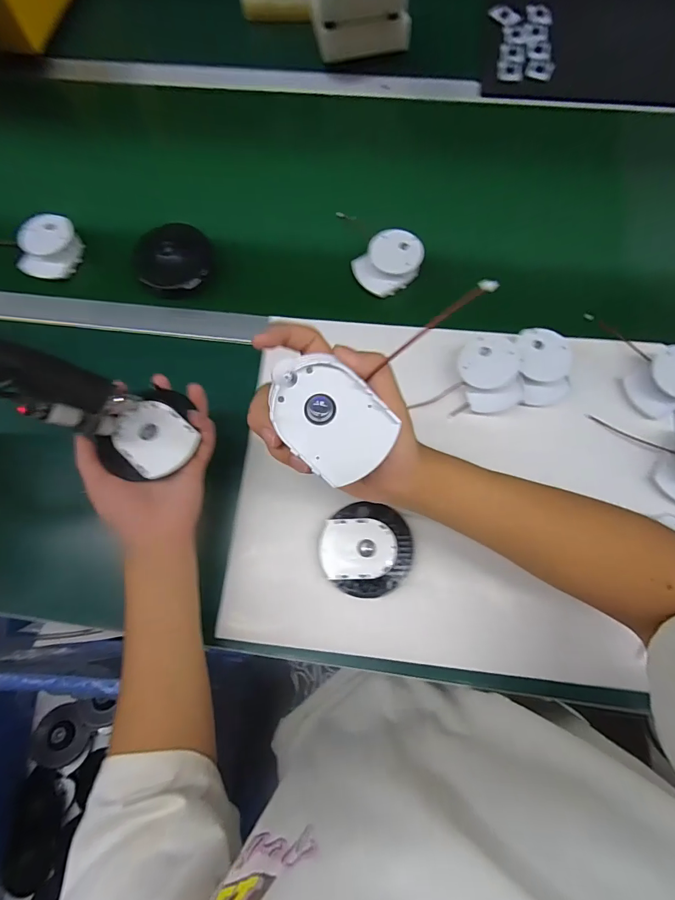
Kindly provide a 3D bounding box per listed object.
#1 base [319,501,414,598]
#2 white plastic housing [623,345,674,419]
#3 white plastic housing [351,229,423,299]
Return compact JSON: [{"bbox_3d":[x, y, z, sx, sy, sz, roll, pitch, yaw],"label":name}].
[{"bbox_3d":[0.031,0.104,0.434,0.093,0.024,0.093,0,74,2],"label":"base"},{"bbox_3d":[0.368,-0.078,0.451,0.081,0.032,0.066,-24,74,-5],"label":"white plastic housing"},{"bbox_3d":[0.064,-0.237,0.517,0.082,0.038,0.063,-40,76,-9],"label":"white plastic housing"}]

